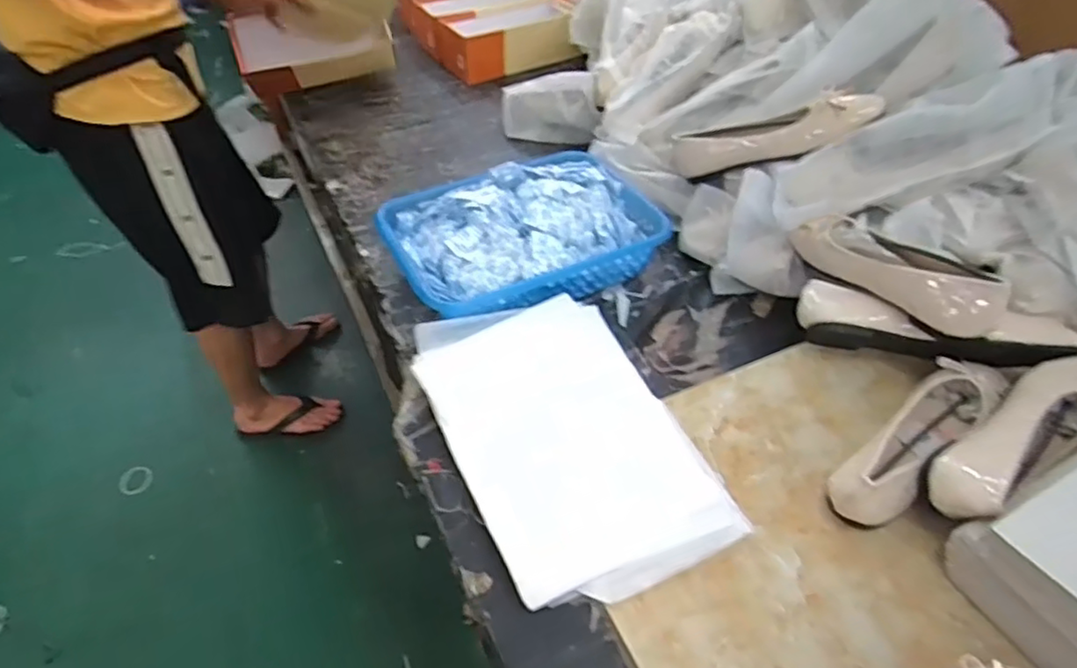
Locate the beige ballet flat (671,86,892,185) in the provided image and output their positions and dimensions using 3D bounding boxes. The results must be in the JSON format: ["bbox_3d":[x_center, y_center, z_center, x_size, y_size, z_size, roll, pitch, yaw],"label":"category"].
[{"bbox_3d":[0.281,-0.251,0.810,0.263,0.062,0.091,-2,32,49],"label":"beige ballet flat"}]

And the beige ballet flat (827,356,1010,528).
[{"bbox_3d":[0.352,0.102,0.601,0.227,0.073,0.061,-30,52,-27],"label":"beige ballet flat"}]

